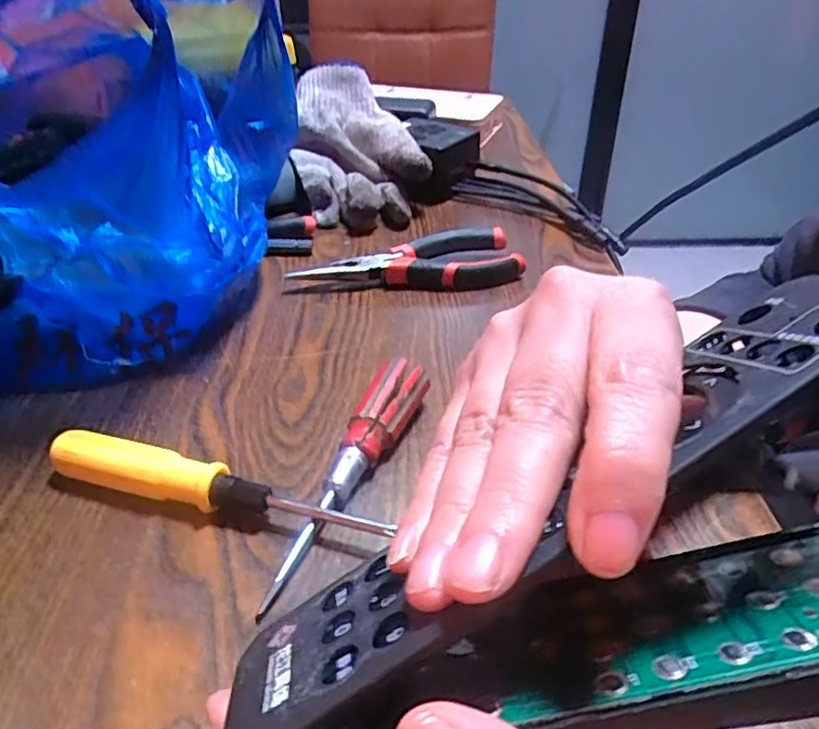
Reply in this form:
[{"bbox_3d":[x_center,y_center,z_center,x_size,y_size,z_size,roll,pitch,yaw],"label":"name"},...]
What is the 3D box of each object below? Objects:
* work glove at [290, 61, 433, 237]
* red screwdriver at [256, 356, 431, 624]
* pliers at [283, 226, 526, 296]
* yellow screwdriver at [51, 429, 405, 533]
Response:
[{"bbox_3d":[-0.043,-0.182,0.528,0.097,0.087,0.121,-14,38,-20],"label":"work glove"},{"bbox_3d":[-0.028,0.044,0.275,0.021,0.025,0.135,16,38,21],"label":"red screwdriver"},{"bbox_3d":[-0.002,-0.067,0.435,0.156,0.023,0.046,-10,37,-14],"label":"pliers"},{"bbox_3d":[-0.082,0.054,0.267,0.152,0.019,0.017,11,37,14],"label":"yellow screwdriver"}]

